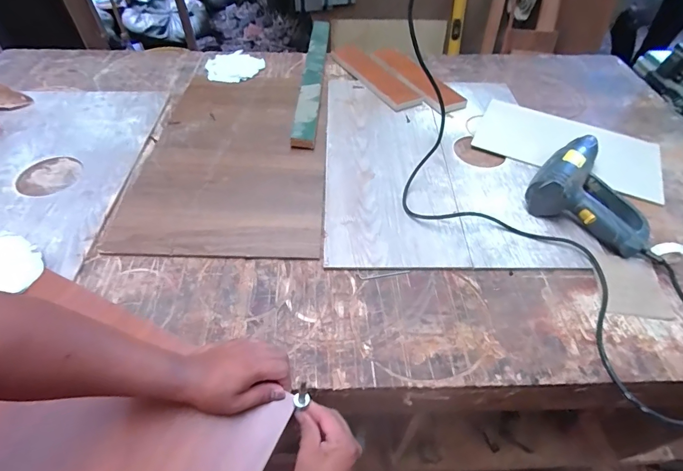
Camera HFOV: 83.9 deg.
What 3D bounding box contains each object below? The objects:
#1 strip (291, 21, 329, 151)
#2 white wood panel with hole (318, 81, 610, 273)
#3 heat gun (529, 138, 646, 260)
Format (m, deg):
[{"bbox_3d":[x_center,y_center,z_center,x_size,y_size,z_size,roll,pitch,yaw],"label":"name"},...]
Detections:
[{"bbox_3d":[-0.074,-0.428,0.995,0.053,0.022,0.602,3,51,0],"label":"strip"},{"bbox_3d":[0.199,-0.170,0.808,0.455,0.011,0.573,1,51,-1],"label":"white wood panel with hole"},{"bbox_3d":[0.486,-0.096,0.713,0.200,0.077,0.242,33,58,23],"label":"heat gun"}]

